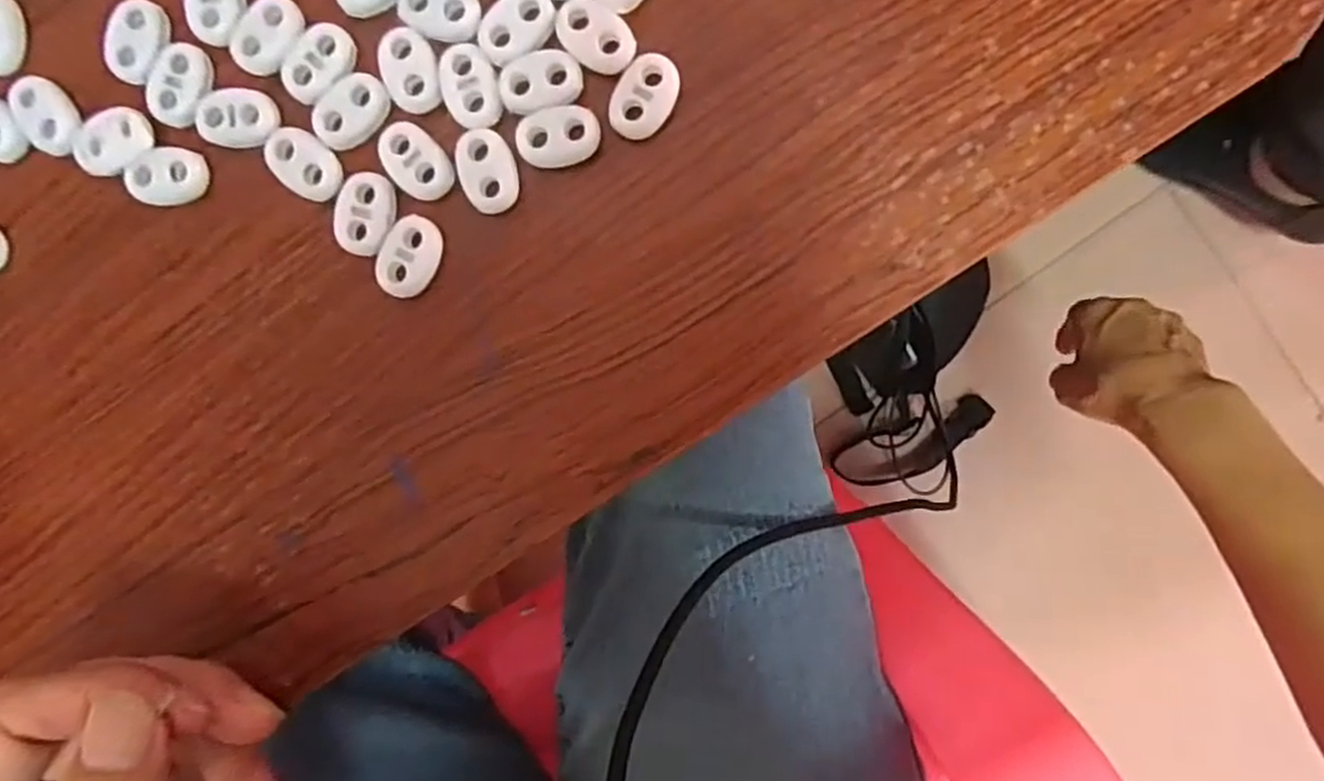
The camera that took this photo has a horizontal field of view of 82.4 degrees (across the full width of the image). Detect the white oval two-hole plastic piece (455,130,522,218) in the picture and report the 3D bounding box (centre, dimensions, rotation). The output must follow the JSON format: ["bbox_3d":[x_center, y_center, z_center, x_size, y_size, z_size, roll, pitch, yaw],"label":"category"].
[{"bbox_3d":[-0.047,-0.060,0.207,0.015,0.004,0.023,-22,93,4],"label":"white oval two-hole plastic piece"}]

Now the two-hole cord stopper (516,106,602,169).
[{"bbox_3d":[-0.028,-0.068,0.203,0.022,0.004,0.015,-12,93,4],"label":"two-hole cord stopper"}]

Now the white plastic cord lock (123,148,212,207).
[{"bbox_3d":[-0.139,-0.060,0.211,0.021,0.004,0.015,-3,94,3],"label":"white plastic cord lock"}]

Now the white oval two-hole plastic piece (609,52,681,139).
[{"bbox_3d":[-0.005,-0.079,0.203,0.015,0.004,0.023,34,95,0],"label":"white oval two-hole plastic piece"}]

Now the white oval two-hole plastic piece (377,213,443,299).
[{"bbox_3d":[-0.070,-0.037,0.209,0.015,0.005,0.022,24,95,1],"label":"white oval two-hole plastic piece"}]

